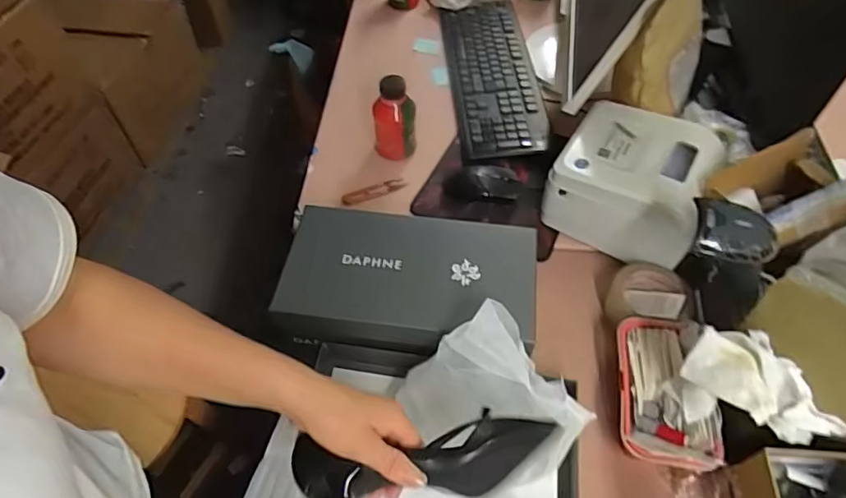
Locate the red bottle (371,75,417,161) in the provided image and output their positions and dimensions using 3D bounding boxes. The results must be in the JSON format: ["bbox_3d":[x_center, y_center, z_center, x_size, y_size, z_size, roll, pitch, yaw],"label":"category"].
[{"bbox_3d":[-0.044,-0.195,0.827,0.066,0.130,0.051,-6,54,-3],"label":"red bottle"}]

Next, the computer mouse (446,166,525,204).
[{"bbox_3d":[0.096,-0.097,0.821,0.116,0.037,0.066,-6,54,-3],"label":"computer mouse"}]

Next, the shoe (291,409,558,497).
[{"bbox_3d":[0.008,0.194,0.455,0.224,0.063,0.085,-6,54,-10],"label":"shoe"}]

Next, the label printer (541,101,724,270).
[{"bbox_3d":[0.289,-0.089,0.737,0.185,0.122,0.165,29,59,21],"label":"label printer"}]

